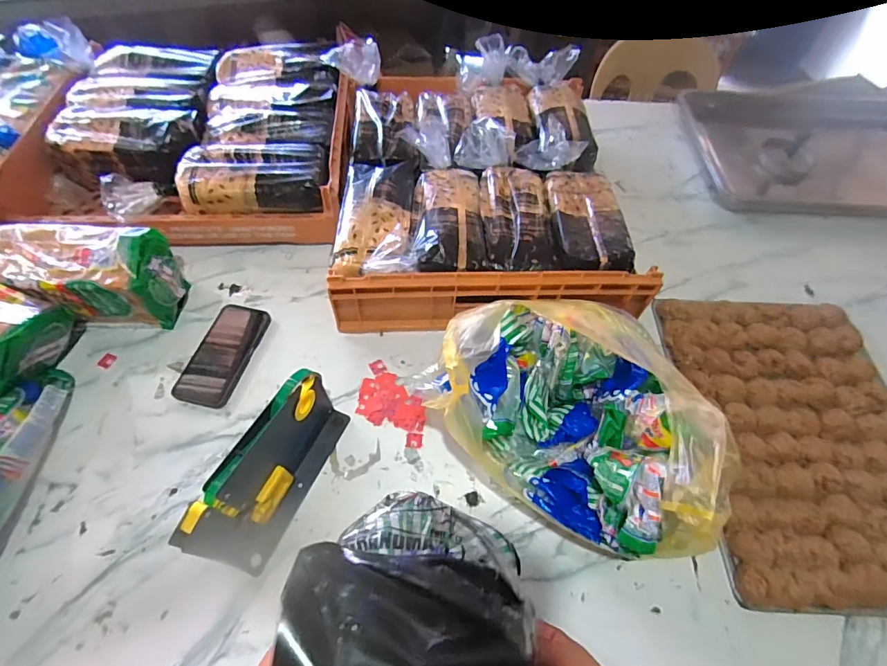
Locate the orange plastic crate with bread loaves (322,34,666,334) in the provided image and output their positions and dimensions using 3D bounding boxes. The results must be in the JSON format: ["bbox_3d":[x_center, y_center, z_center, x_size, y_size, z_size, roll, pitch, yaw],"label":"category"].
[{"bbox_3d":[0.062,-0.276,0.783,0.467,0.159,0.543,0,58,-3],"label":"orange plastic crate with bread loaves"}]

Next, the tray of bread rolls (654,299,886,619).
[{"bbox_3d":[0.501,0.134,0.608,0.291,0.032,0.426,3,56,0],"label":"tray of bread rolls"}]

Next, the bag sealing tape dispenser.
[{"bbox_3d":[-0.189,0.155,0.513,0.043,0.146,0.217,21,58,12],"label":"bag sealing tape dispenser"}]

